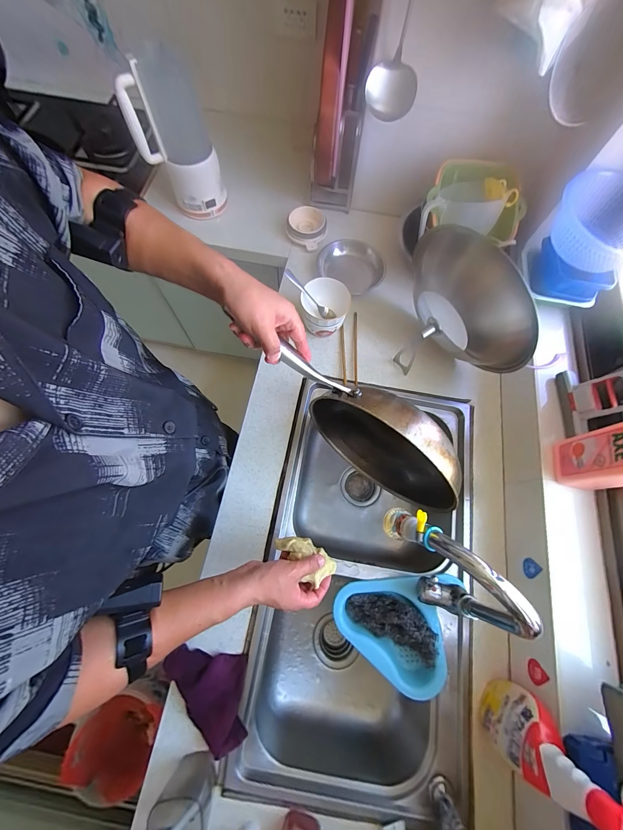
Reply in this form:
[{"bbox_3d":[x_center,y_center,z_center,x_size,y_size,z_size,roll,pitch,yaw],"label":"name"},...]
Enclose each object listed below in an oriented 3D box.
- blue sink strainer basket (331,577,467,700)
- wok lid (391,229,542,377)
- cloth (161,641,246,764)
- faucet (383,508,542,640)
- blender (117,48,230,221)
[{"bbox_3d":[0.153,0.407,0.596,0.212,0.082,0.196,9,70,1],"label":"blue sink strainer basket"},{"bbox_3d":[0.305,-0.221,0.624,0.160,0.300,0.287,-42,43,-20],"label":"wok lid"},{"bbox_3d":[-0.165,0.468,0.527,0.102,0.036,0.174,-39,76,-15],"label":"cloth"},{"bbox_3d":[0.185,0.234,0.457,0.211,0.267,0.052,42,74,12],"label":"faucet"},{"bbox_3d":[-0.334,-0.675,0.768,0.151,0.286,0.128,27,71,7],"label":"blender"}]

